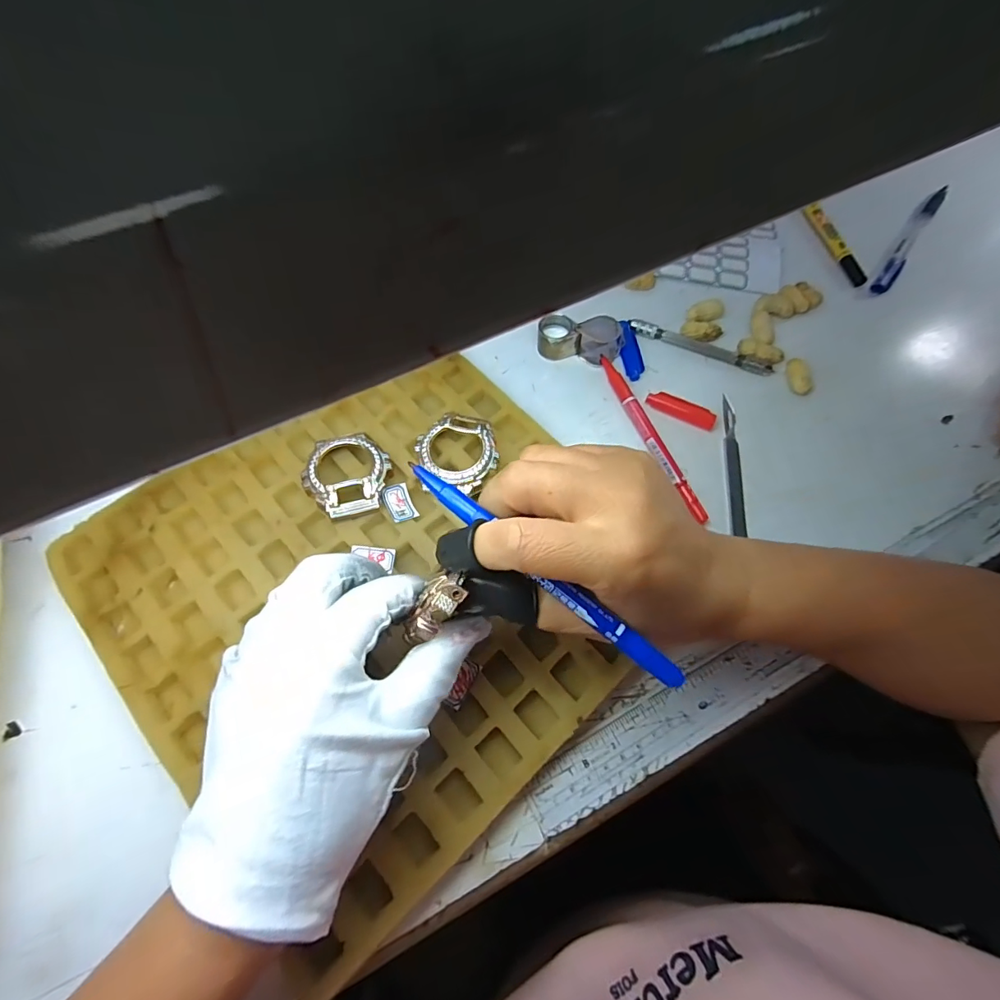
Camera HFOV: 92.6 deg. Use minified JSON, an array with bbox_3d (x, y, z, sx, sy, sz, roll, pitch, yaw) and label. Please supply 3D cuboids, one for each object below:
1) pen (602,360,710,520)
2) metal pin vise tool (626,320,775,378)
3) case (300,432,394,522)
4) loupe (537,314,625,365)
[{"bbox_3d":[0.097,-0.044,0.313,0.011,0.009,0.130,-21,68,-11],"label":"pen"},{"bbox_3d":[0.143,-0.110,0.342,0.102,0.007,0.011,21,67,8],"label":"metal pin vise tool"},{"bbox_3d":[-0.088,-0.015,0.277,0.048,0.017,0.050,-16,68,-9],"label":"case"},{"bbox_3d":[0.057,-0.113,0.334,0.060,0.026,0.022,4,66,0],"label":"loupe"}]

